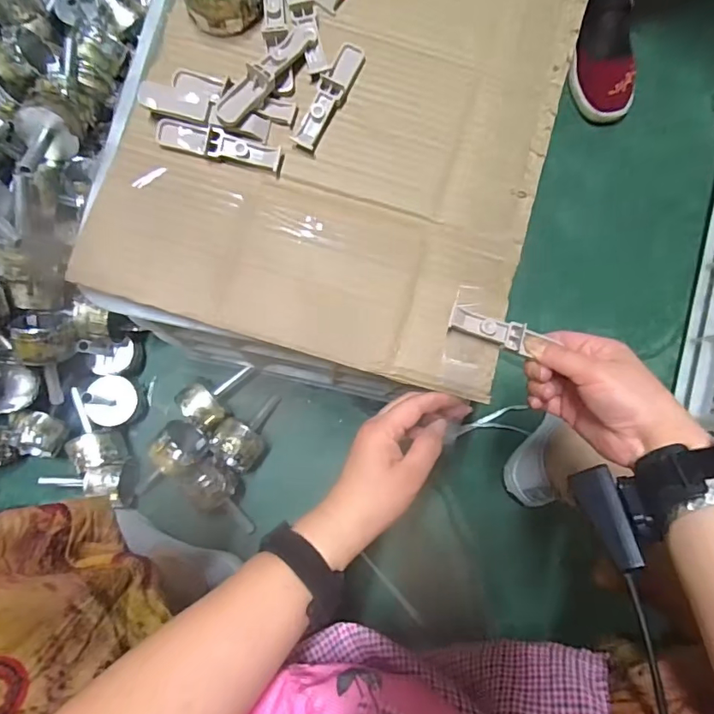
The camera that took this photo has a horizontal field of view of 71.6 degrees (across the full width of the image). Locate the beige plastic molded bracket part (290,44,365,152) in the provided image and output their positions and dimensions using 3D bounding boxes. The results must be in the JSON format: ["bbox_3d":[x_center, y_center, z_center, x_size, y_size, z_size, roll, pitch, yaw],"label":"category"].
[{"bbox_3d":[-0.022,-0.211,0.401,0.021,0.014,0.097,26,82,1],"label":"beige plastic molded bracket part"}]

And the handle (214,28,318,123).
[{"bbox_3d":[-0.072,-0.224,0.391,0.021,0.017,0.103,39,82,3],"label":"handle"}]

